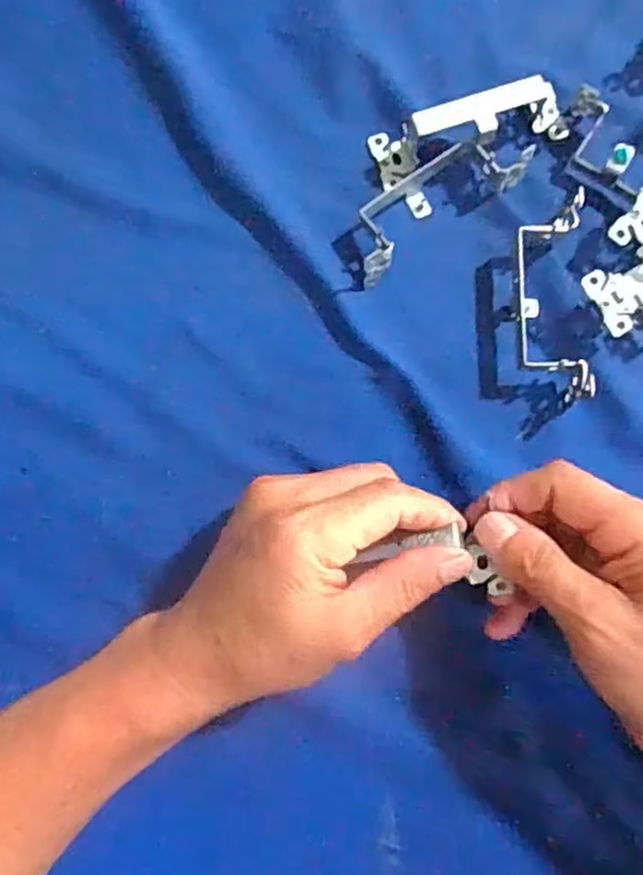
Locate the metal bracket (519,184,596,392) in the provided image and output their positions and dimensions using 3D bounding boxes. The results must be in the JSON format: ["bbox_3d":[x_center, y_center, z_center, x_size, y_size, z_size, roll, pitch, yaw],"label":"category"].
[{"bbox_3d":[0.119,-0.076,0.353,0.038,0.024,0.108,0,81,0],"label":"metal bracket"}]

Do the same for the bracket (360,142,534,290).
[{"bbox_3d":[0.060,-0.125,0.361,0.112,0.025,0.032,-36,83,-6],"label":"bracket"}]

